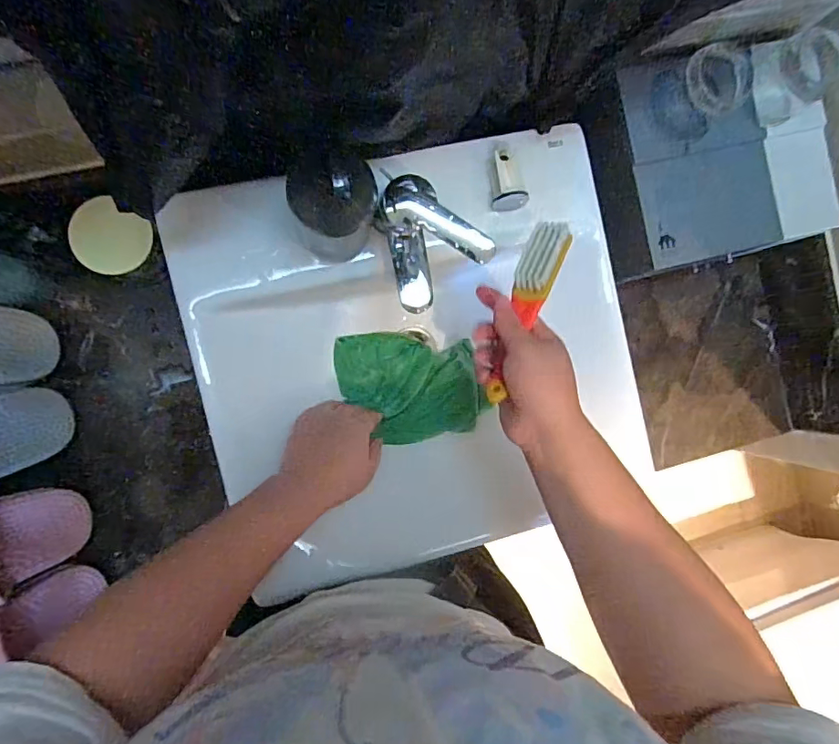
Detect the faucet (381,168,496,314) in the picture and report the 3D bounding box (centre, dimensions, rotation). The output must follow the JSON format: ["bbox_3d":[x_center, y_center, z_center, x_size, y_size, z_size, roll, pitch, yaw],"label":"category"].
[{"bbox_3d":[0.000,-0.128,0.470,0.076,0.098,0.113,-41,96,-6],"label":"faucet"}]

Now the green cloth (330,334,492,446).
[{"bbox_3d":[-0.010,0.016,0.633,0.174,0.035,0.134,-7,92,-8],"label":"green cloth"}]

